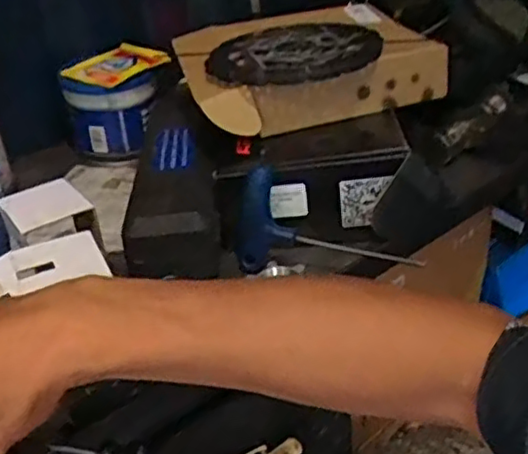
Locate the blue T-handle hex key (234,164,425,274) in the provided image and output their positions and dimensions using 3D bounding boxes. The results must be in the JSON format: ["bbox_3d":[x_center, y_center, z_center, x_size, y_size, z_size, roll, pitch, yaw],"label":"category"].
[{"bbox_3d":[0.046,-0.001,0.514,0.146,0.083,0.021,5,35,15],"label":"blue T-handle hex key"}]

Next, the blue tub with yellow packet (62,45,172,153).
[{"bbox_3d":[-0.165,-0.145,0.749,0.115,0.089,0.104,-13,34,-11],"label":"blue tub with yellow packet"}]

